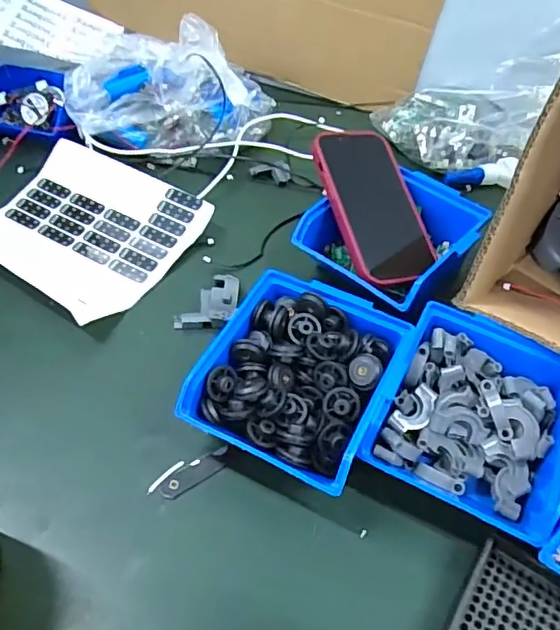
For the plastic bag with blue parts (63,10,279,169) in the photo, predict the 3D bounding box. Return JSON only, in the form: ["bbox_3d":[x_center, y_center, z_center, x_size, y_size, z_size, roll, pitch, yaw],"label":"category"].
[{"bbox_3d":[-0.108,-0.238,0.580,0.208,0.112,0.111,-3,50,-6],"label":"plastic bag with blue parts"}]

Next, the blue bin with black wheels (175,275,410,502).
[{"bbox_3d":[0.013,0.048,0.393,0.114,0.064,0.133,22,52,15],"label":"blue bin with black wheels"}]

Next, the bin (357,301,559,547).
[{"bbox_3d":[0.133,0.071,0.373,0.122,0.062,0.122,23,52,15],"label":"bin"}]

